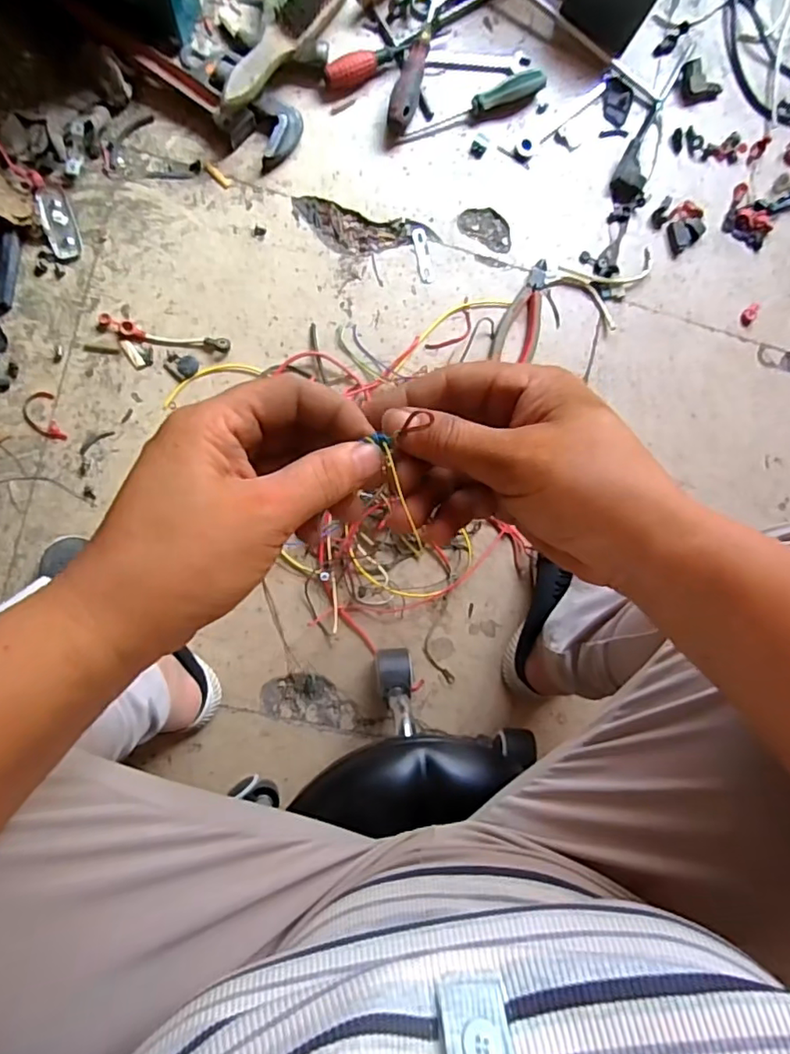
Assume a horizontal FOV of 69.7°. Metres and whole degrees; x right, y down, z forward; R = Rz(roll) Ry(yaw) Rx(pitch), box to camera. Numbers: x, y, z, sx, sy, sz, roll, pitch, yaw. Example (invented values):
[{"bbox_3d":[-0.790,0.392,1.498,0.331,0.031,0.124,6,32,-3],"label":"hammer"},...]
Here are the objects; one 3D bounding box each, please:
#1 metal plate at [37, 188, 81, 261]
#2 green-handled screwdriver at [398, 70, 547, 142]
[{"bbox_3d":[-0.372,-0.337,0.631,0.031,0.008,0.077,-18,91,-6],"label":"metal plate"},{"bbox_3d":[0.092,-0.509,0.685,0.184,0.024,0.029,-24,92,-6],"label":"green-handled screwdriver"}]

